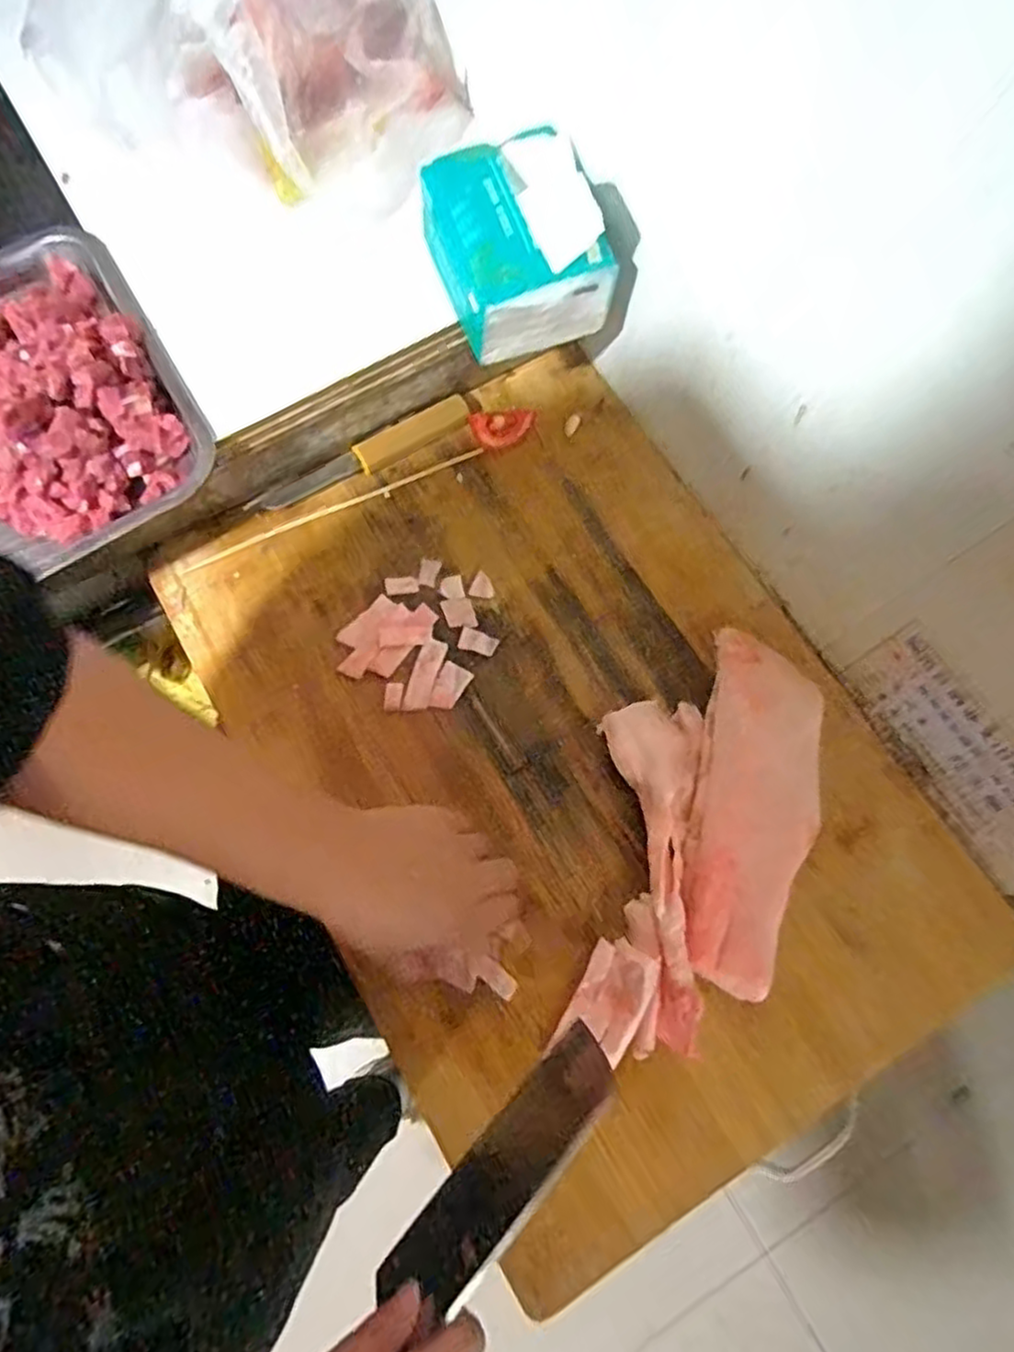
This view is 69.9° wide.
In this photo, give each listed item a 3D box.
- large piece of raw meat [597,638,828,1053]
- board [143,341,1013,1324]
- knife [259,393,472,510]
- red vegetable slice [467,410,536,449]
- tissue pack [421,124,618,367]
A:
[{"bbox_3d":[0.126,0.095,0.470,0.134,0.036,0.276,12,74,4],"label":"large piece of raw meat"},{"bbox_3d":[0.036,0.045,0.505,0.382,0.030,0.547,-30,76,-8],"label":"board"},{"bbox_3d":[-0.109,-0.172,0.570,0.174,0.017,0.023,-29,75,-8],"label":"knife"},{"bbox_3d":[-0.002,-0.194,0.564,0.051,0.016,0.025,-13,74,-3],"label":"red vegetable slice"},{"bbox_3d":[0.006,-0.285,0.481,0.107,0.072,0.113,-20,74,-5],"label":"tissue pack"}]

